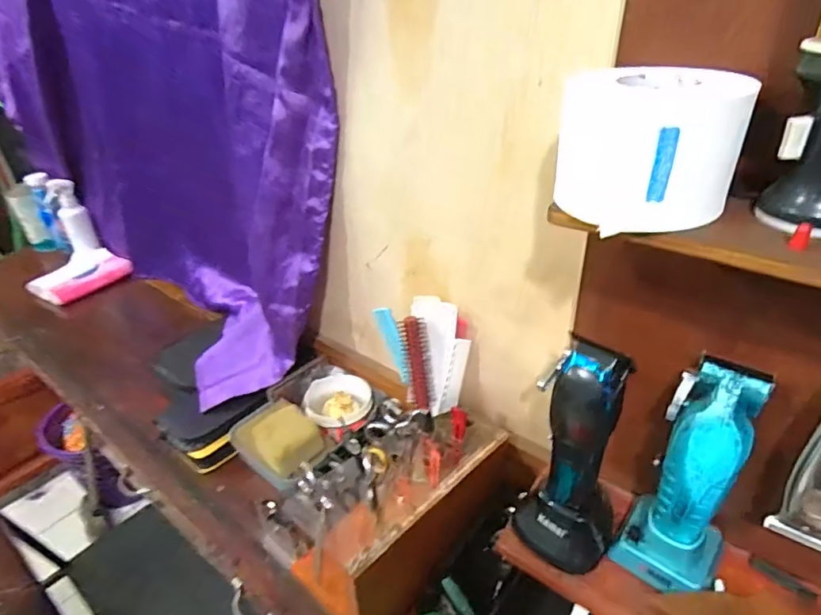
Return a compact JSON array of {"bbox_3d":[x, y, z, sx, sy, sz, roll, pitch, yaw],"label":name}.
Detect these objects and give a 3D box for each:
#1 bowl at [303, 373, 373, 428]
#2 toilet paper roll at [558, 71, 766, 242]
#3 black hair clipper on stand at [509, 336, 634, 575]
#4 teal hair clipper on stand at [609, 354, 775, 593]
[{"bbox_3d":[-0.097,0.128,0.682,0.087,0.027,0.087,-2,33,2],"label":"bowl"},{"bbox_3d":[0.129,-0.088,0.277,0.074,0.068,0.069,-13,34,-14],"label":"toilet paper roll"},{"bbox_3d":[0.130,0.120,0.395,0.078,0.191,0.063,13,37,24],"label":"black hair clipper on stand"},{"bbox_3d":[0.208,0.129,0.374,0.071,0.177,0.068,23,41,34],"label":"teal hair clipper on stand"}]

